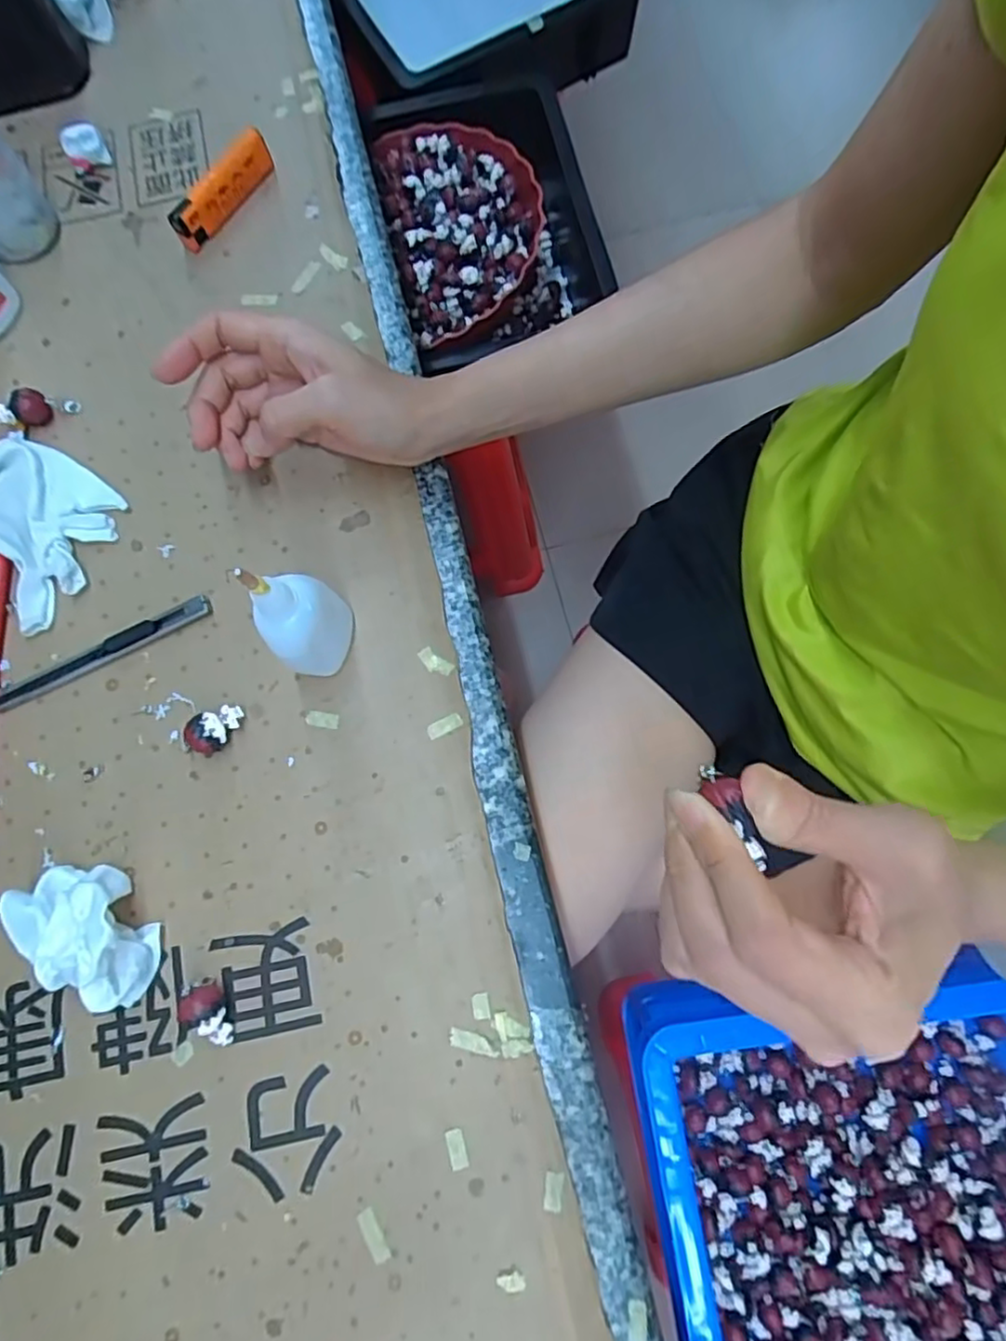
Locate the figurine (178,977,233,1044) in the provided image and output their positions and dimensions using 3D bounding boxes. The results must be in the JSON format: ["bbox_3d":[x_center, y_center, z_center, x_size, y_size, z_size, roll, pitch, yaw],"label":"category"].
[{"bbox_3d":[-0.139,0.161,0.307,0.018,0.019,0.030,-14,76,-2],"label":"figurine"}]

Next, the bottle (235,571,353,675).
[{"bbox_3d":[-0.095,-0.024,0.316,0.039,0.083,0.033,-35,78,-7],"label":"bottle"}]

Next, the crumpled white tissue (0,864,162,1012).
[{"bbox_3d":[-0.199,0.124,0.308,0.050,0.039,0.077,-41,79,-8],"label":"crumpled white tissue"}]

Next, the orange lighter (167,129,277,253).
[{"bbox_3d":[-0.174,-0.300,0.413,0.015,0.030,0.079,39,80,10],"label":"orange lighter"}]

